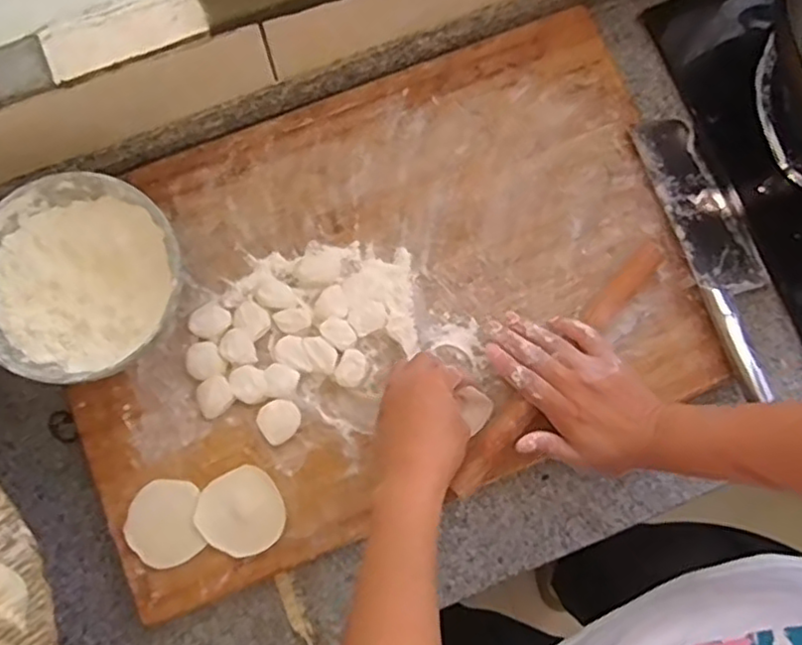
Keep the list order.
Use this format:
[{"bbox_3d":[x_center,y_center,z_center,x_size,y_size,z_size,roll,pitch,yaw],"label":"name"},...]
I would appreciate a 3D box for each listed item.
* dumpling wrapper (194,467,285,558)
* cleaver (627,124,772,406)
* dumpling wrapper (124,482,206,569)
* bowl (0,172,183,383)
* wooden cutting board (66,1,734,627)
[{"bbox_3d":[-0.138,0.165,0.580,0.070,0.004,0.070,0,85,-4],"label":"dumpling wrapper"},{"bbox_3d":[0.299,-0.068,0.640,0.084,0.024,0.274,-14,77,-27],"label":"cleaver"},{"bbox_3d":[-0.204,0.173,0.579,0.063,0.004,0.069,-9,80,-2],"label":"dumpling wrapper"},{"bbox_3d":[-0.269,-0.034,0.581,0.170,0.074,0.166,0,80,0],"label":"bowl"},{"bbox_3d":[-0.023,-0.029,0.628,0.570,0.042,0.384,-22,80,-4],"label":"wooden cutting board"}]

